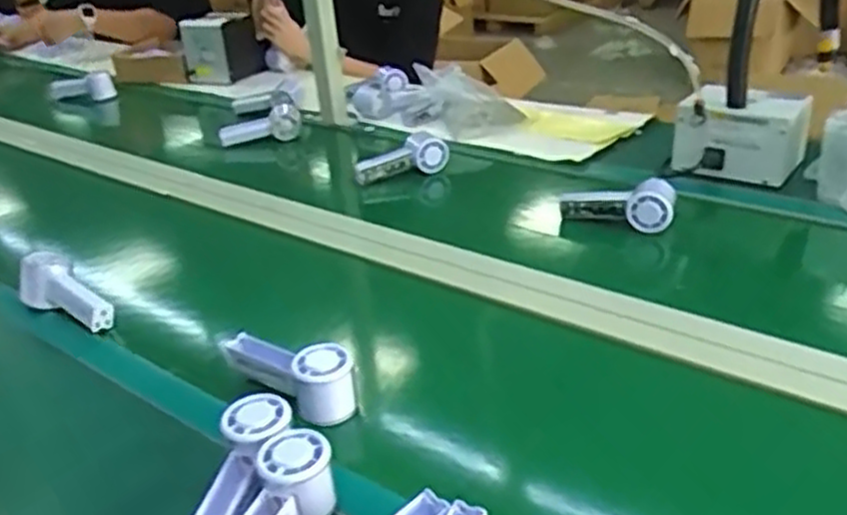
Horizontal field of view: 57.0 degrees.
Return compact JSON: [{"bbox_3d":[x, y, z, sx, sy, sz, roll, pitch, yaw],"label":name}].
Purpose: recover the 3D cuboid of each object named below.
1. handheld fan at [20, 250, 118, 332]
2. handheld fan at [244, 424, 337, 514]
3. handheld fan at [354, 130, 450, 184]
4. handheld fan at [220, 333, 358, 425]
[{"bbox_3d":[-0.432,0.046,0.955,0.154,0.059,0.054,28,38,19],"label":"handheld fan"},{"bbox_3d":[-0.113,0.206,0.590,0.058,0.069,0.150,3,30,18],"label":"handheld fan"},{"bbox_3d":[-0.038,-0.164,1.286,0.155,0.054,0.055,-17,30,-18],"label":"handheld fan"},{"bbox_3d":[-0.132,0.111,0.781,0.064,0.062,0.149,-29,35,-35],"label":"handheld fan"}]

